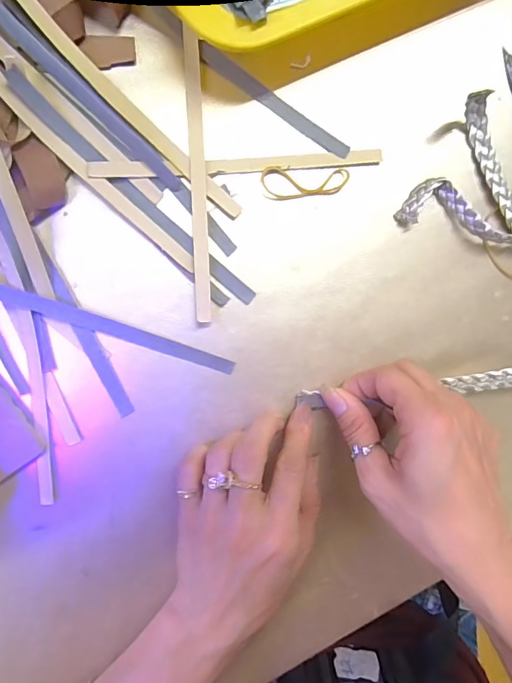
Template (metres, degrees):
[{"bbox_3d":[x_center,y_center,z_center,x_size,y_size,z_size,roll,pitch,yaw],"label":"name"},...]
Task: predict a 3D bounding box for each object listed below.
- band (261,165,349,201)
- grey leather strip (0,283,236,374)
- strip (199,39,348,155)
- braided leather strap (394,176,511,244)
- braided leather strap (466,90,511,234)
[{"bbox_3d":[0.030,-0.096,0.270,0.054,0.004,0.020,-1,95,-8],"label":"band"},{"bbox_3d":[-0.093,-0.010,0.250,0.169,0.026,0.010,19,93,-9],"label":"grey leather strip"},{"bbox_3d":[0.012,-0.142,0.263,0.103,0.004,0.009,32,90,-9],"label":"strip"},{"bbox_3d":[0.163,-0.075,0.282,0.144,0.017,0.029,11,94,-9],"label":"braided leather strap"},{"bbox_3d":[0.171,-0.088,0.281,0.028,0.015,0.144,-39,99,-3],"label":"braided leather strap"}]

